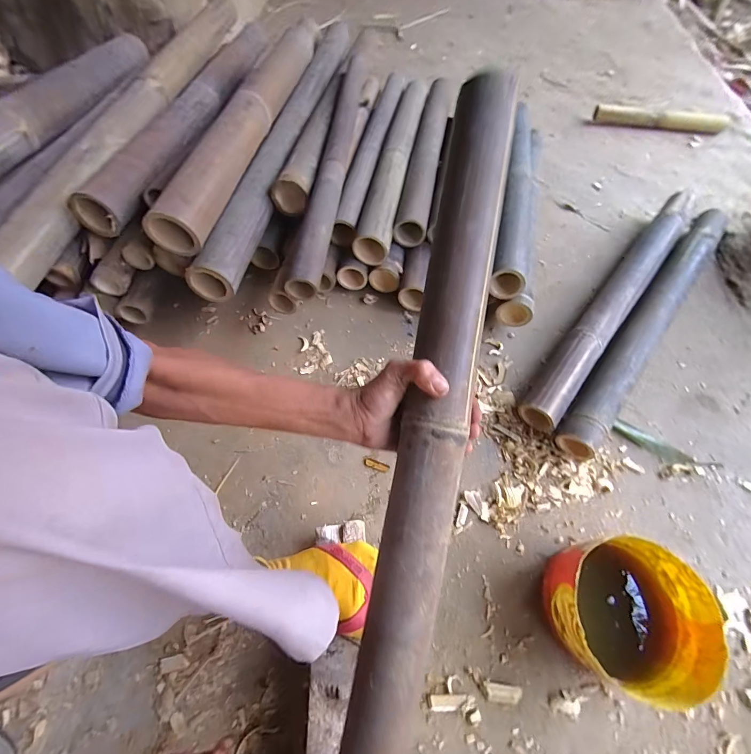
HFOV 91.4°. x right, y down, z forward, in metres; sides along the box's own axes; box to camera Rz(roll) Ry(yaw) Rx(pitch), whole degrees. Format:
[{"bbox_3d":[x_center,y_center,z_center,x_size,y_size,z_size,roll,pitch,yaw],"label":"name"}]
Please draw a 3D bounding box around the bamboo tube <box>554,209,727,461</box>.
[{"bbox_3d":[0.483,-0.102,0.648,0.068,0.065,0.602,36,68,19],"label":"bamboo tube"}]

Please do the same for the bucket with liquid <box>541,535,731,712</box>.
[{"bbox_3d":[0.294,0.276,0.436,0.152,0.098,0.154,0,62,1],"label":"bucket with liquid"}]

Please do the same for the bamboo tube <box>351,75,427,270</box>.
[{"bbox_3d":[0.044,-0.478,0.791,0.066,0.054,0.576,9,62,6],"label":"bamboo tube"}]

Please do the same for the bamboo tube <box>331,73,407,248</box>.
[{"bbox_3d":[-0.010,-0.509,0.813,0.064,0.048,0.561,10,62,7],"label":"bamboo tube"}]

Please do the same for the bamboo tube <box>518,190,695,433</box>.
[{"bbox_3d":[0.436,-0.142,0.667,0.062,0.070,0.598,36,68,19],"label":"bamboo tube"}]

